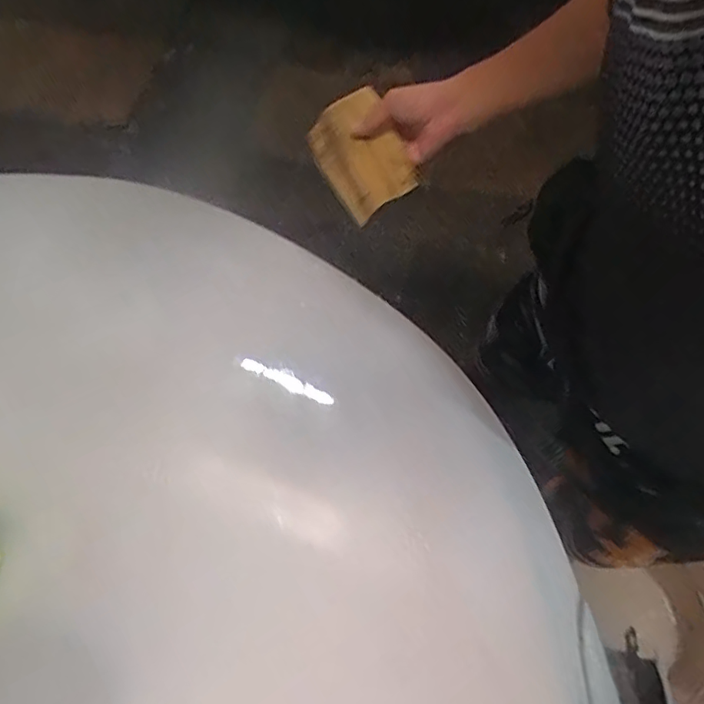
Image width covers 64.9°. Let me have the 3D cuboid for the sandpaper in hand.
[{"bbox_3d":[0.009,-0.233,0.659,0.097,0.016,0.134,-28,85,16],"label":"sandpaper in hand"}]

